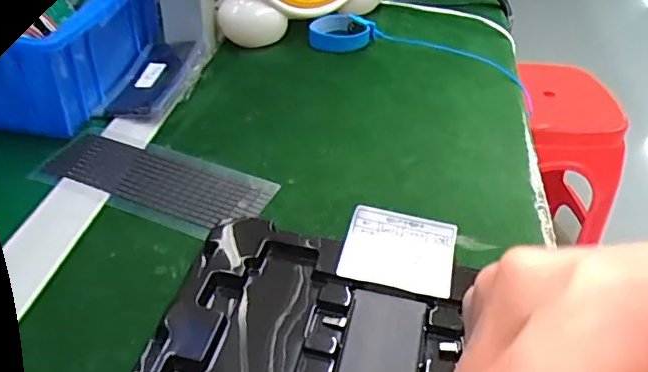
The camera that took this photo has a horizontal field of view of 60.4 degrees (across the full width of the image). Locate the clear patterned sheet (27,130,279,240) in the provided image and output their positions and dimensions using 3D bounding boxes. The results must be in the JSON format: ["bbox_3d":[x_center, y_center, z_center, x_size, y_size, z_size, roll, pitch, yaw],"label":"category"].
[{"bbox_3d":[-0.121,-0.003,0.391,0.162,0.005,0.063,15,43,13],"label":"clear patterned sheet"}]

